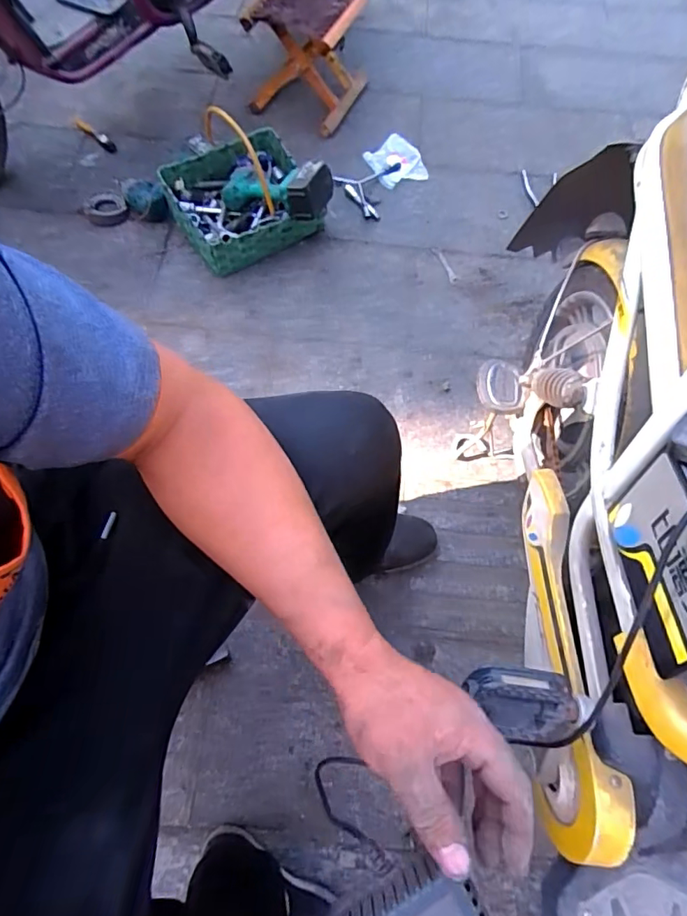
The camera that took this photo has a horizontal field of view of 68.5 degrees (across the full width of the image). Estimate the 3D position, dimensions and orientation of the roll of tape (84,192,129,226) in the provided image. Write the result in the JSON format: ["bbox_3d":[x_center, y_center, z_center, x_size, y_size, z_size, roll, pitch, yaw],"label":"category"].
[{"bbox_3d":[-0.577,-0.605,1.227,0.096,0.028,0.099,1,66,-2],"label":"roll of tape"}]

